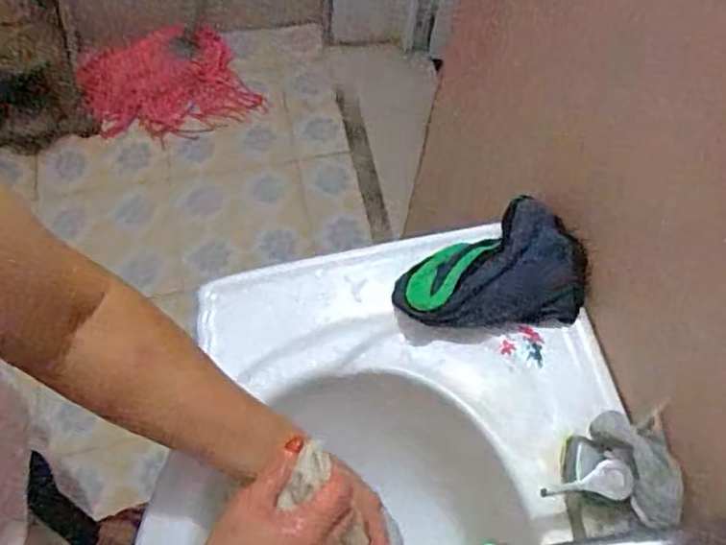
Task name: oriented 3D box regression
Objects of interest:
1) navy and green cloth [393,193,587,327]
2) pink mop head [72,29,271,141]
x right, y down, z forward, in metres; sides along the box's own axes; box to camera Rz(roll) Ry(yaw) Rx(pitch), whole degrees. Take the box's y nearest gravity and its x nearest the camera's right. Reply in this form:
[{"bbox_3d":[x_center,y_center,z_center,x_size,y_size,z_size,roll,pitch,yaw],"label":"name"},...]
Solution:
[{"bbox_3d":[0.113,-0.008,0.616,0.168,0.053,0.112,0,62,-4],"label":"navy and green cloth"},{"bbox_3d":[-0.468,-0.450,1.662,0.388,0.099,0.240,-24,66,-15],"label":"pink mop head"}]

